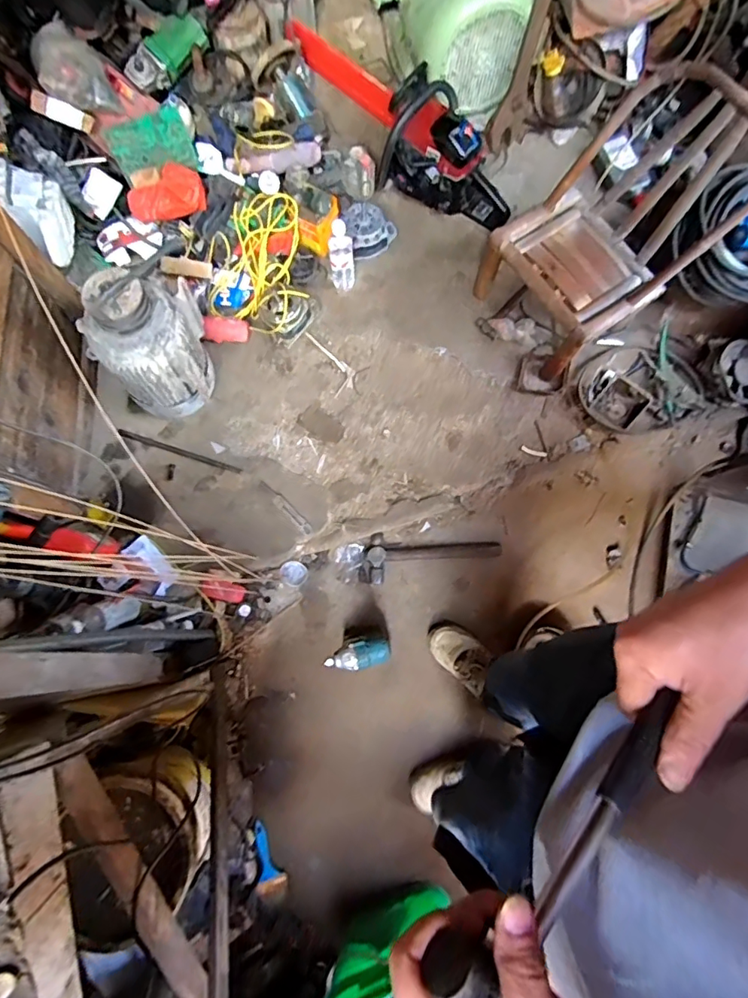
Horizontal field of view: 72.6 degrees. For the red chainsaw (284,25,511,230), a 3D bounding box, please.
[{"bbox_3d":[0.086,-0.918,1.258,0.624,0.235,0.169,41,80,-4],"label":"red chainsaw"}]

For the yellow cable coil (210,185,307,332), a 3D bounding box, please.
[{"bbox_3d":[-0.288,-0.586,1.283,0.222,0.167,0.278,-4,77,0],"label":"yellow cable coil"}]

